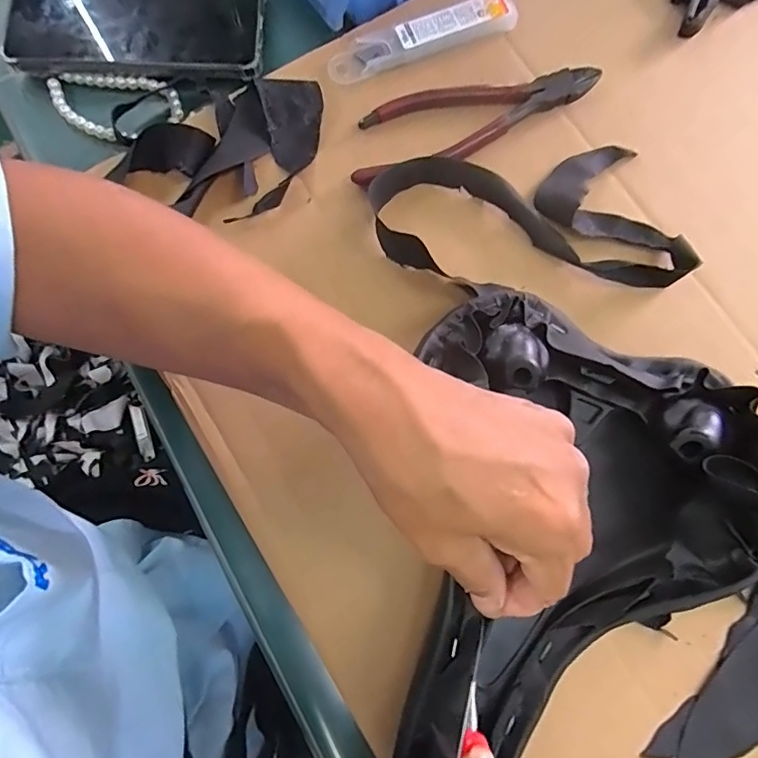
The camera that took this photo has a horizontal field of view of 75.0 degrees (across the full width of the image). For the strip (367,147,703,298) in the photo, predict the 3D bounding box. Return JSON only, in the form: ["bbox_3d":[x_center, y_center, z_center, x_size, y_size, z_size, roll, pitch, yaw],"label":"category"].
[{"bbox_3d":[0.086,-0.091,0.294,0.172,0.018,0.093,-9,79,-2],"label":"strip"}]

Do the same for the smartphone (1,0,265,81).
[{"bbox_3d":[-0.158,-0.236,0.324,0.159,0.011,0.078,0,79,-1],"label":"smartphone"}]

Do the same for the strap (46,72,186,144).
[{"bbox_3d":[-0.171,-0.175,0.320,0.078,0.016,0.042,2,79,0],"label":"strap"}]

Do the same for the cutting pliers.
[{"bbox_3d":[0.057,-0.169,0.311,0.168,0.012,0.051,-25,80,-5],"label":"cutting pliers"}]

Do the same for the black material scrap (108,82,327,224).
[{"bbox_3d":[-0.089,-0.147,0.303,0.088,0.018,0.111,29,80,5],"label":"black material scrap"}]

